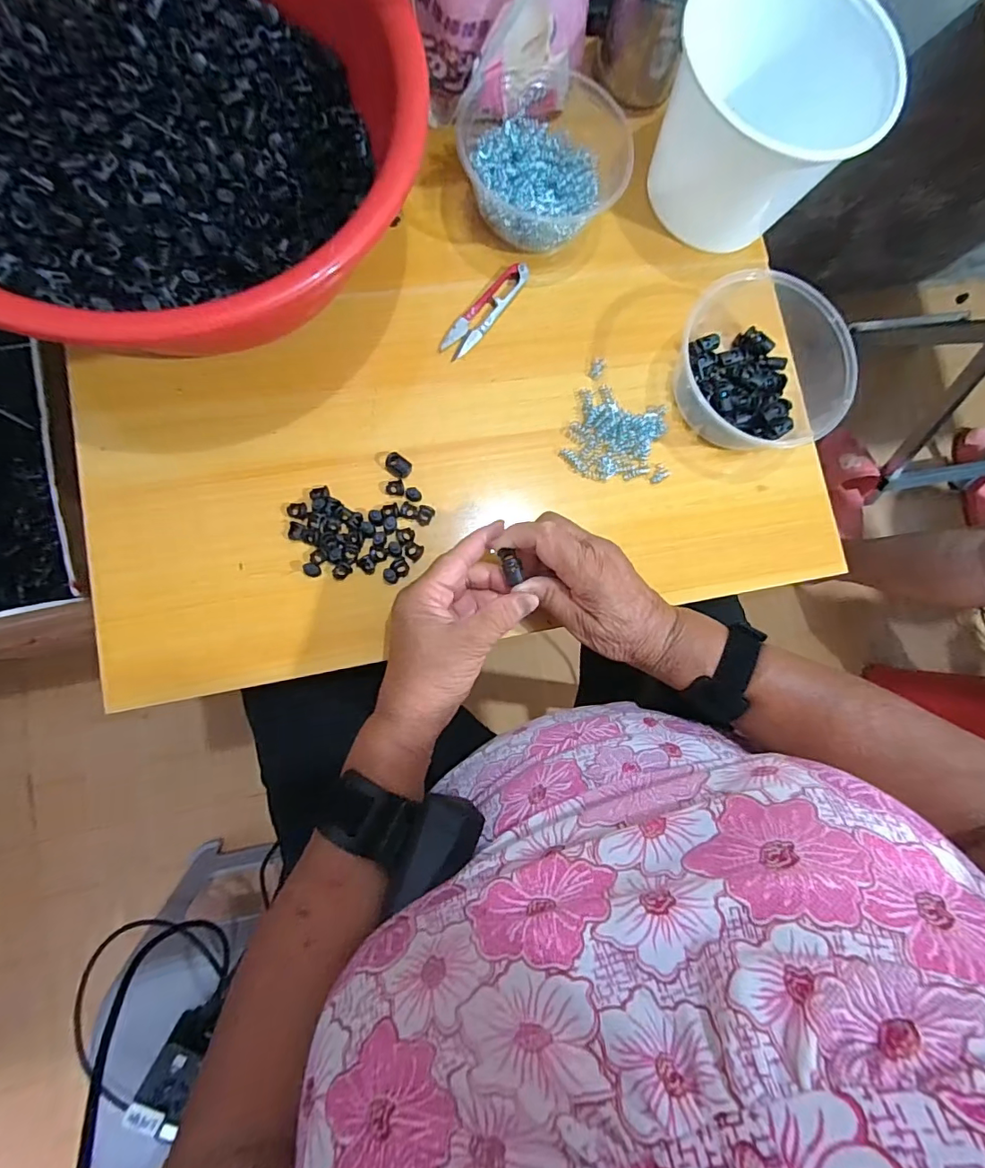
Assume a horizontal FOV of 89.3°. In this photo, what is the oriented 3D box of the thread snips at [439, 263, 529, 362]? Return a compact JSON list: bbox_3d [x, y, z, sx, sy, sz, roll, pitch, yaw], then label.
[{"bbox_3d":[-0.007,-0.230,0.419,0.024,0.015,0.097,38,81,-3],"label":"thread snips"}]

